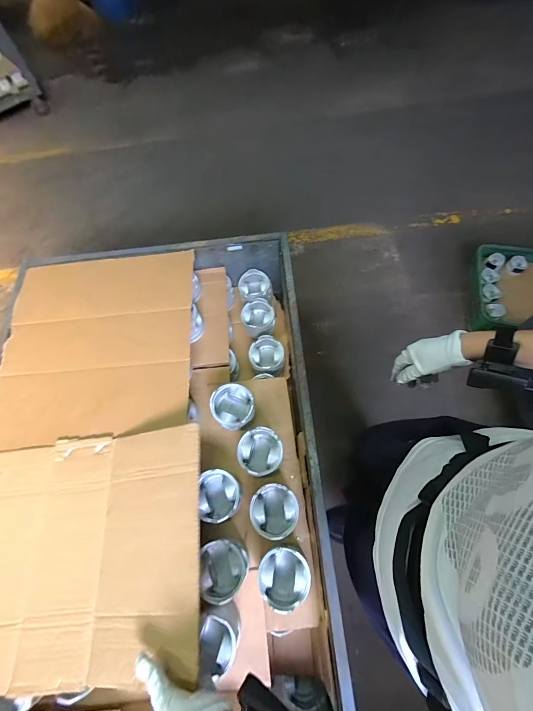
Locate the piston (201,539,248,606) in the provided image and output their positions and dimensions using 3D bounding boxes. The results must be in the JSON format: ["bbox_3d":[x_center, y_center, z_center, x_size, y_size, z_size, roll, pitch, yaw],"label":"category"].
[{"bbox_3d":[-0.076,0.394,0.588,0.078,0.076,0.095,-13,65,-3],"label":"piston"}]

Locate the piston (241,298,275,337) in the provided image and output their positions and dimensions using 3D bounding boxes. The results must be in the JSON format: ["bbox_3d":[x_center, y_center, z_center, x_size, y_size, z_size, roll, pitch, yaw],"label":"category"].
[{"bbox_3d":[-0.022,-0.101,0.910,0.089,0.067,0.100,-17,65,-5],"label":"piston"}]

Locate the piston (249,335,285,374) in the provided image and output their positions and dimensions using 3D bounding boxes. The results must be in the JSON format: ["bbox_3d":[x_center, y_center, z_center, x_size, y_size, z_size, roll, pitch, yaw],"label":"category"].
[{"bbox_3d":[0.002,0.004,0.861,0.095,0.057,0.098,-38,69,-14],"label":"piston"}]

